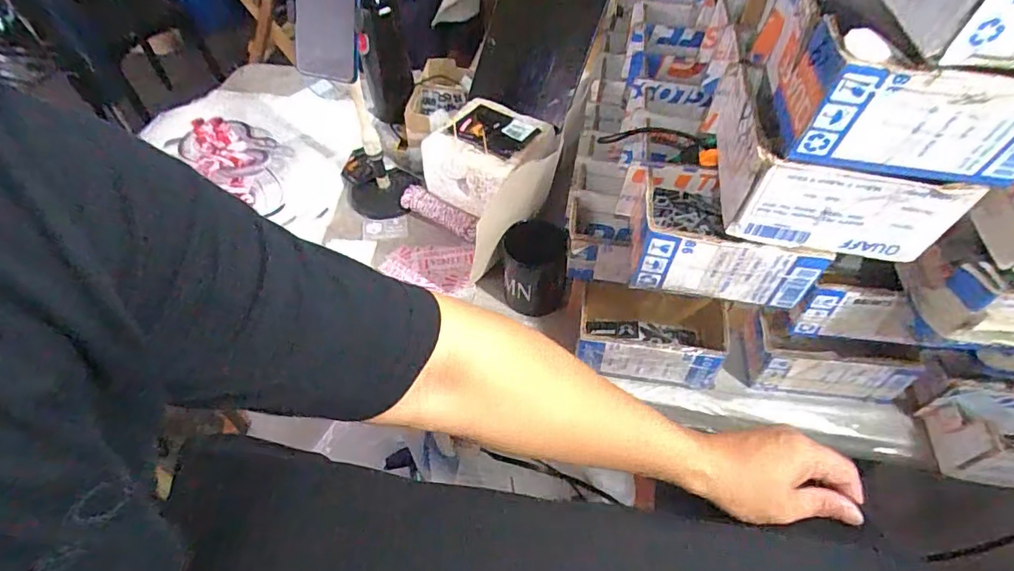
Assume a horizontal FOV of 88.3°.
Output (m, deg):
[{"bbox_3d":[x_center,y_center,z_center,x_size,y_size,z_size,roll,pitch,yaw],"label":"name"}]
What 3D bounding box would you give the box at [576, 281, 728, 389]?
[{"bbox_3d":[0.167,0.058,0.601,0.158,0.079,0.090,7,52,6],"label":"box"}]

